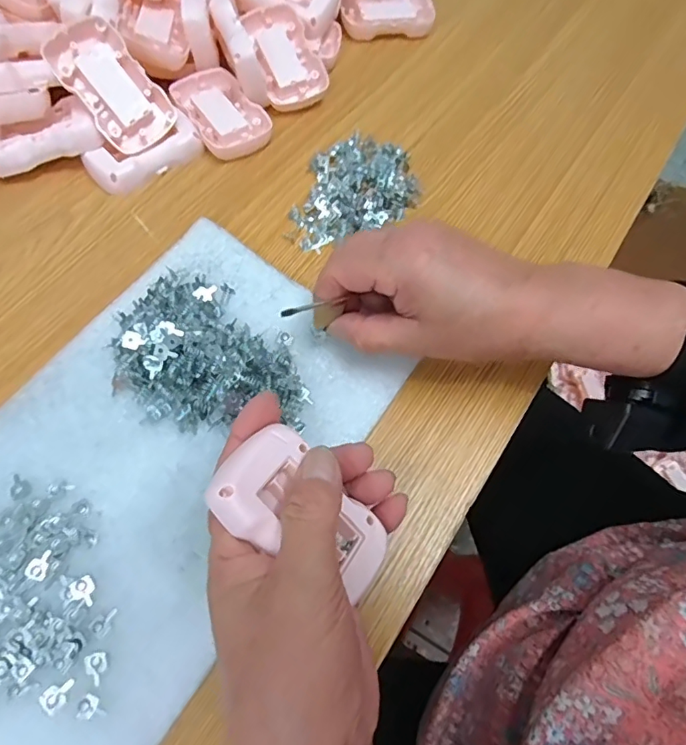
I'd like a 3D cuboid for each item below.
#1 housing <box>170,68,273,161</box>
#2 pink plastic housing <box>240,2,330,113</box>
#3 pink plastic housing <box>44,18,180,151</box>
[{"bbox_3d":[-0.100,-0.214,0.406,0.054,0.010,0.090,-34,72,-17],"label":"housing"},{"bbox_3d":[-0.051,-0.268,0.419,0.052,0.011,0.089,-26,89,-8],"label":"pink plastic housing"},{"bbox_3d":[-0.170,-0.211,0.366,0.053,0.013,0.086,-43,107,-8],"label":"pink plastic housing"}]

